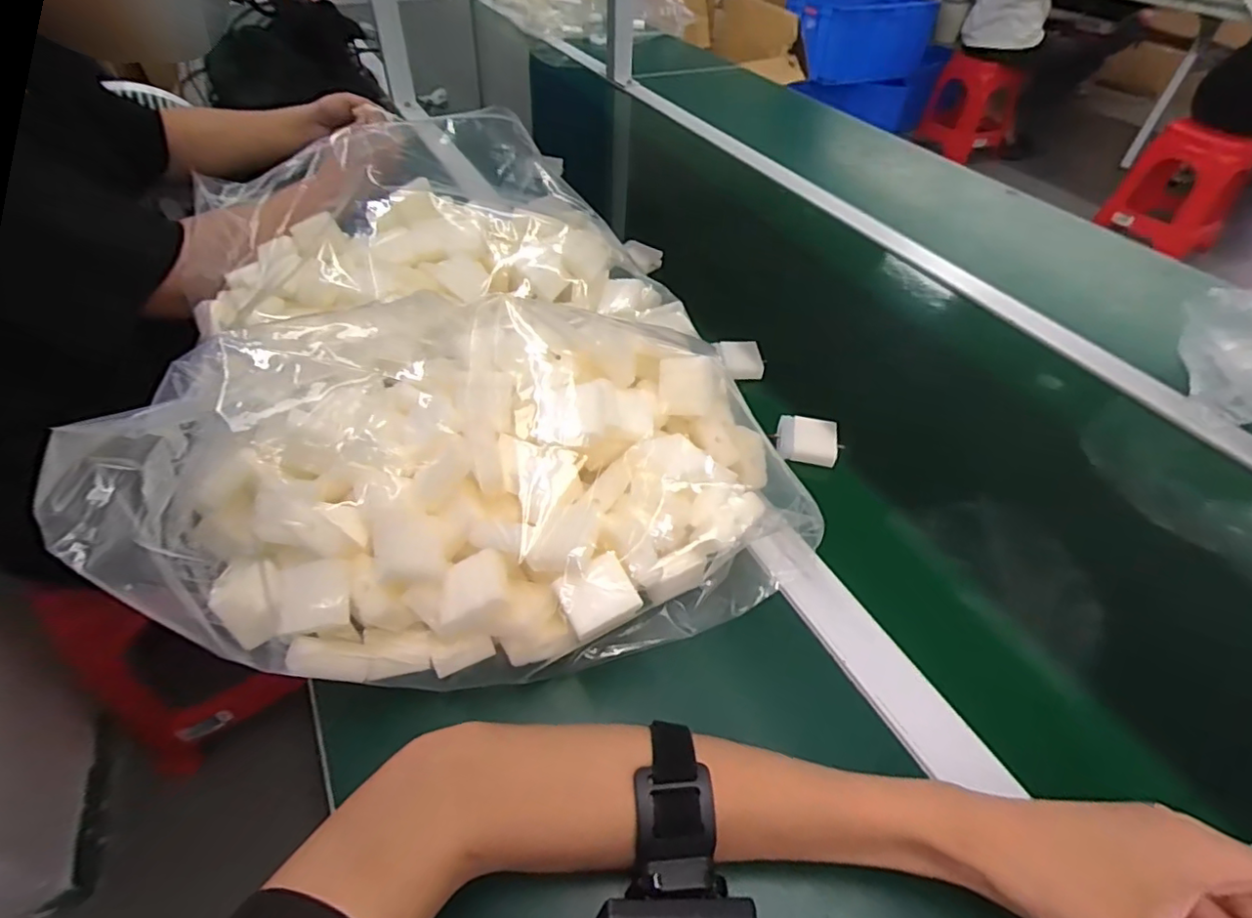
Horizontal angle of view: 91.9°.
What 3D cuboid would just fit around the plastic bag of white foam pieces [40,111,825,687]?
[{"bbox_3d":[-0.131,-0.089,0.468,0.376,0.178,0.493,-16,49,-16],"label":"plastic bag of white foam pieces"}]

